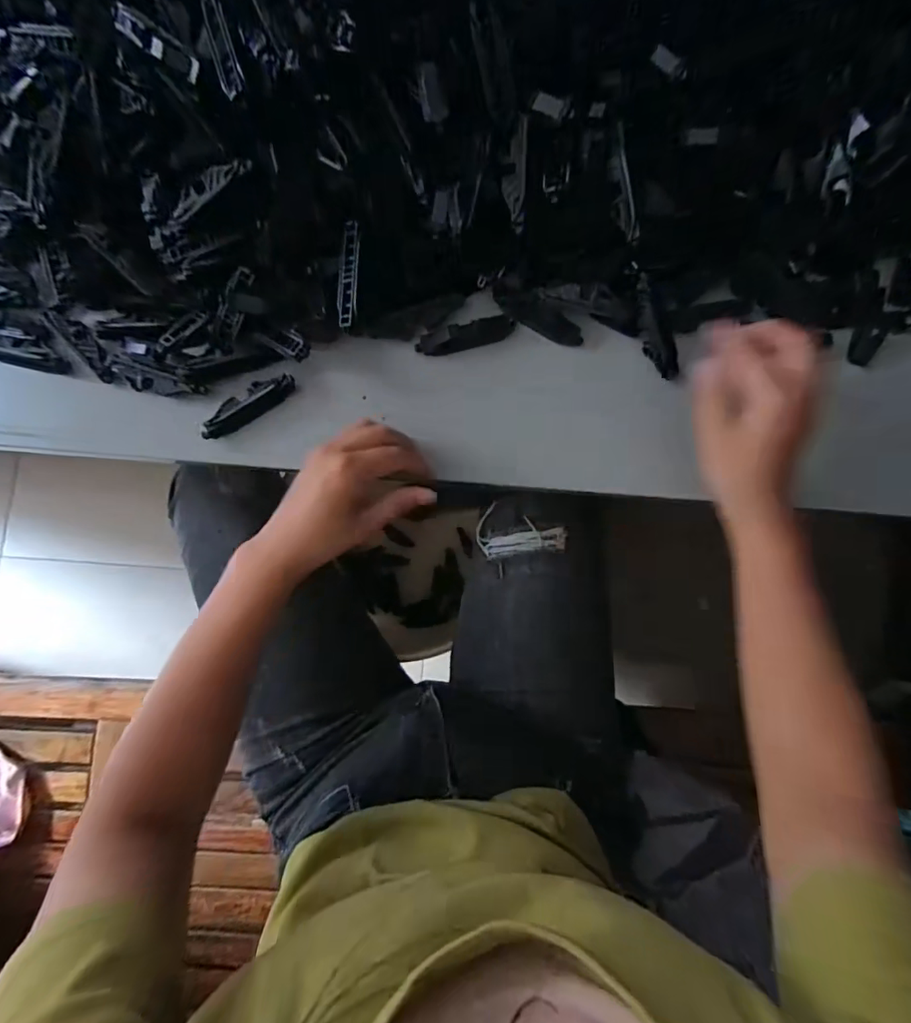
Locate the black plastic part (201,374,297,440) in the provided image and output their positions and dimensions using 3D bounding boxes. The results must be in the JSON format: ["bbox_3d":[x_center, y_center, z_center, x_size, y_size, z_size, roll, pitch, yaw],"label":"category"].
[{"bbox_3d":[-0.164,-0.085,0.401,0.079,0.019,0.020,-32,84,-4],"label":"black plastic part"}]

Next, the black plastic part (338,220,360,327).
[{"bbox_3d":[-0.078,-0.173,0.373,0.015,0.007,0.070,9,106,1],"label":"black plastic part"}]

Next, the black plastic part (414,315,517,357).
[{"bbox_3d":[0.010,-0.143,0.416,0.083,0.006,0.022,-14,125,-2],"label":"black plastic part"}]

